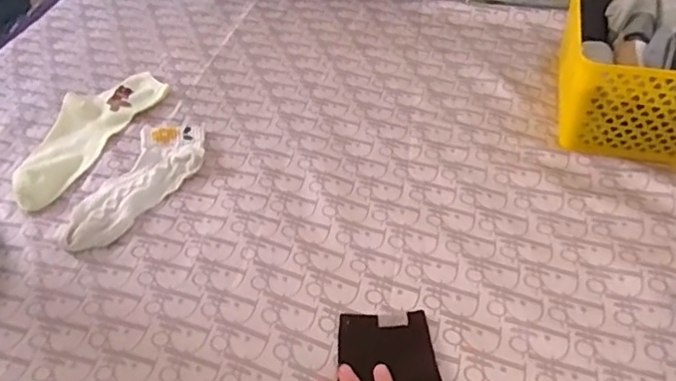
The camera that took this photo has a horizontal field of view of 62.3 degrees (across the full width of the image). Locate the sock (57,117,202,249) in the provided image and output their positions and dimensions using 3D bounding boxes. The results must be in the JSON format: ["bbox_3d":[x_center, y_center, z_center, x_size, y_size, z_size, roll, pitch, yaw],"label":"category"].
[{"bbox_3d":[-0.214,-0.011,0.599,0.083,0.013,0.193,24,54,22],"label":"sock"}]

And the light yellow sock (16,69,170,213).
[{"bbox_3d":[-0.297,-0.072,0.654,0.081,0.023,0.223,20,53,19],"label":"light yellow sock"}]

